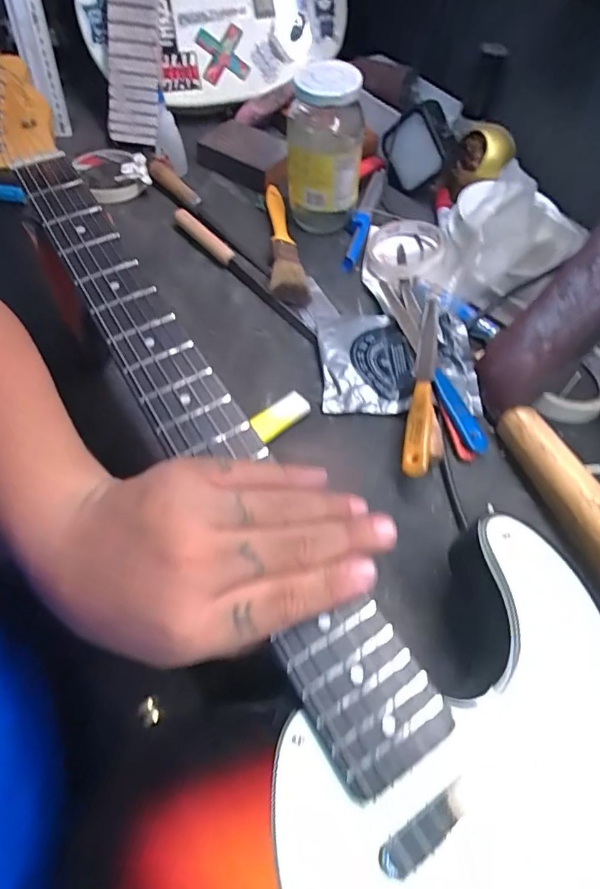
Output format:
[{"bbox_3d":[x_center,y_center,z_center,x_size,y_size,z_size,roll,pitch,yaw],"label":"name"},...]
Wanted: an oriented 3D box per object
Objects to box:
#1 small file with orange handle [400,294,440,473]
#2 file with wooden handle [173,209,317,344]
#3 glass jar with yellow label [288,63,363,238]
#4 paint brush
[{"bbox_3d":[0.103,-0.054,0.405,0.019,0.019,0.189,12,57,5],"label":"small file with orange handle"},{"bbox_3d":[-0.053,-0.174,0.480,0.022,0.017,0.216,-34,64,-22],"label":"file with wooden handle"},{"bbox_3d":[0.022,-0.292,0.488,0.075,0.137,0.093,7,57,2],"label":"glass jar with yellow label"},{"bbox_3d":[-0.022,-0.211,0.507,0.034,0.018,0.190,-7,57,-7],"label":"paint brush"}]

